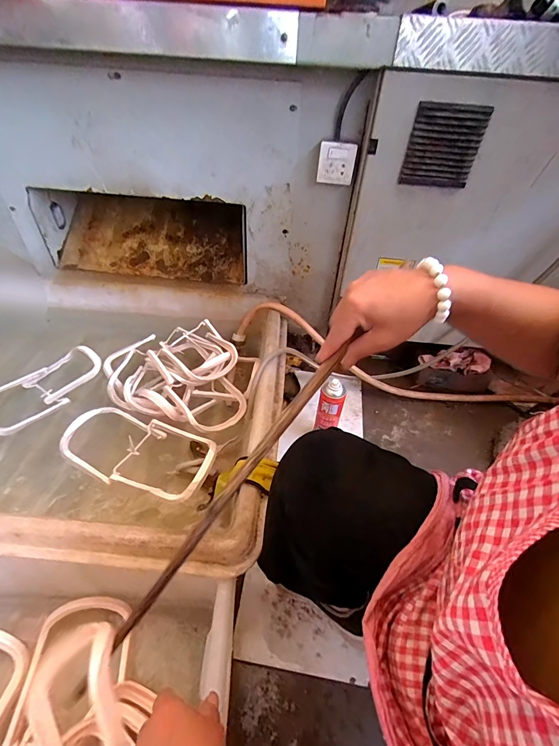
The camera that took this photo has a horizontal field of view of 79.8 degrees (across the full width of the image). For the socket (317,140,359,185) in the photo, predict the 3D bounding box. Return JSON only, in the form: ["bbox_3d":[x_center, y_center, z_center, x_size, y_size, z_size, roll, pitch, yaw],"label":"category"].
[{"bbox_3d":[0.142,-0.518,0.827,0.089,0.089,0.029,8,43,4],"label":"socket"}]

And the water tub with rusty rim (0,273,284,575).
[{"bbox_3d":[-0.534,0.051,0.847,1.046,0.224,0.789,4,43,0],"label":"water tub with rusty rim"}]

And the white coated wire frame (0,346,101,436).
[{"bbox_3d":[-0.609,0.036,0.864,0.166,0.046,0.300,22,46,19],"label":"white coated wire frame"}]

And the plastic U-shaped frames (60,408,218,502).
[{"bbox_3d":[-0.315,0.170,0.750,0.338,0.032,0.172,13,43,9],"label":"plastic U-shaped frames"}]

